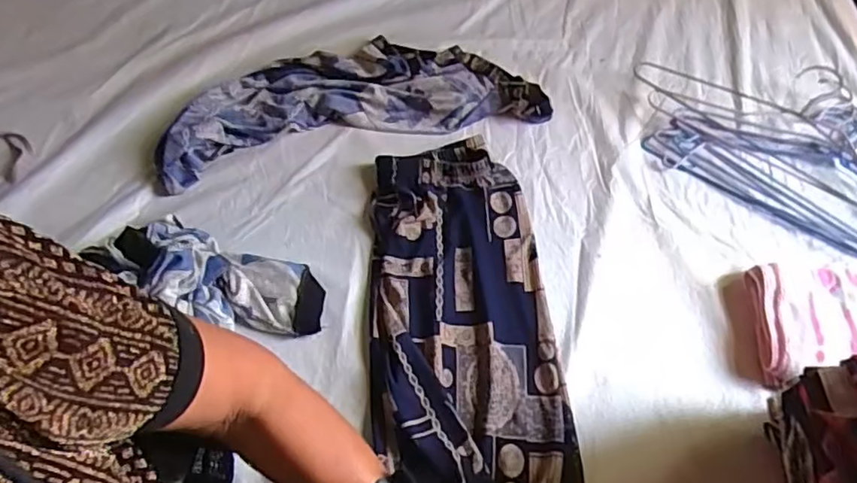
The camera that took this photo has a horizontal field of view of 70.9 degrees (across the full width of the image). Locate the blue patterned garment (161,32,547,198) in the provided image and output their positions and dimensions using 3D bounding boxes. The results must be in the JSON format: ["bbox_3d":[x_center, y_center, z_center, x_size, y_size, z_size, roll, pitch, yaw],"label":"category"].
[{"bbox_3d":[-0.114,-0.202,0.835,0.520,0.026,0.182,-11,61,-9],"label":"blue patterned garment"}]

